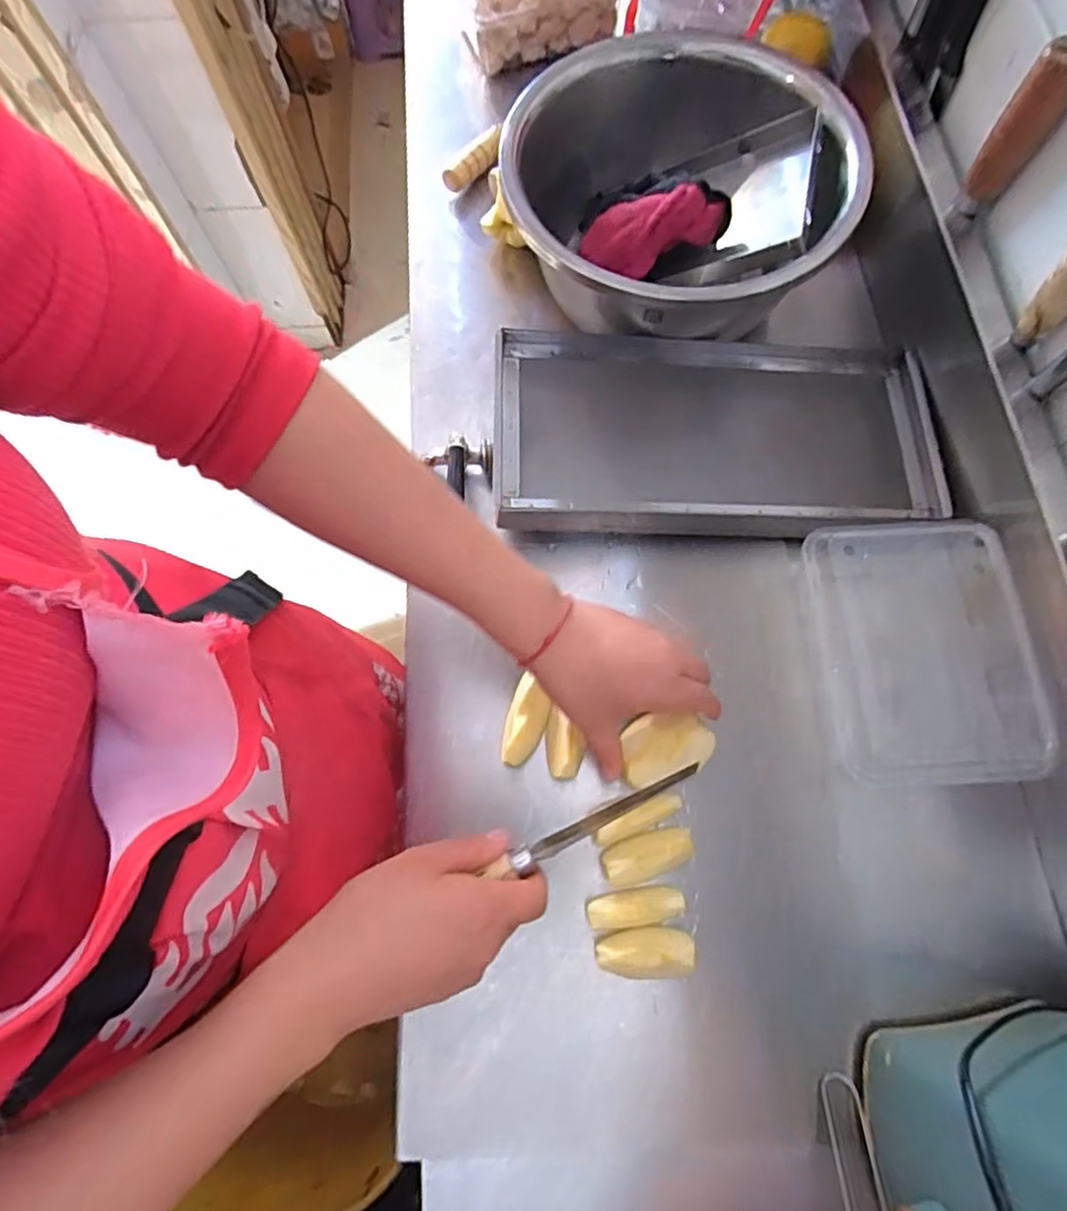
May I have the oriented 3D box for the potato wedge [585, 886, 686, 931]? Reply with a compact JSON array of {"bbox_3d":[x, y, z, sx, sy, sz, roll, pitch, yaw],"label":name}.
[{"bbox_3d":[0.065,0.195,0.414,0.059,0.029,0.023,-5,73,1],"label":"potato wedge"}]

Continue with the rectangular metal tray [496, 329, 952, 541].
[{"bbox_3d":[0.145,-0.132,0.498,0.341,0.061,0.168,0,73,2],"label":"rectangular metal tray"}]

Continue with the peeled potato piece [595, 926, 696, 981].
[{"bbox_3d":[0.070,0.221,0.404,0.059,0.030,0.031,1,73,2],"label":"peeled potato piece"}]

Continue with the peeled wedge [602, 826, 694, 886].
[{"bbox_3d":[0.076,0.167,0.424,0.060,0.029,0.027,-15,73,-3],"label":"peeled wedge"}]

